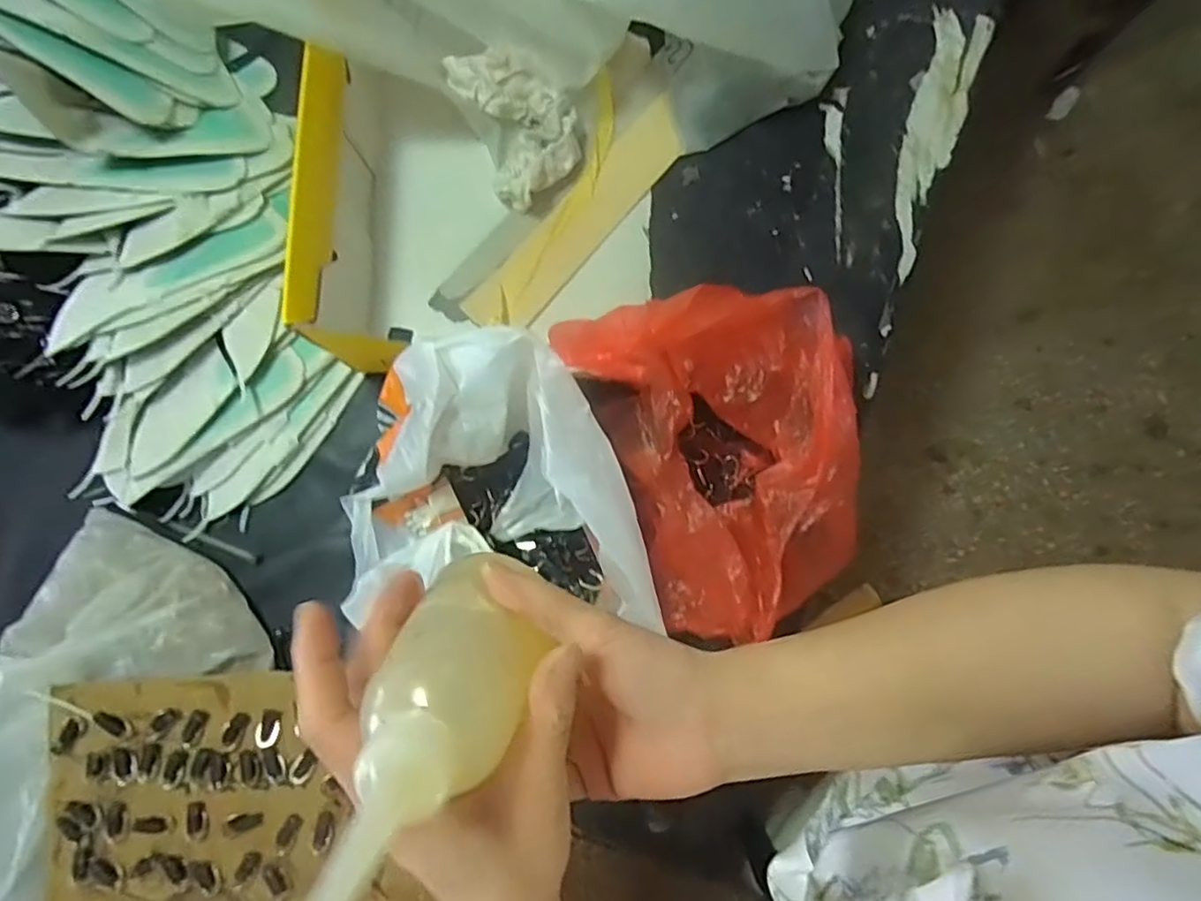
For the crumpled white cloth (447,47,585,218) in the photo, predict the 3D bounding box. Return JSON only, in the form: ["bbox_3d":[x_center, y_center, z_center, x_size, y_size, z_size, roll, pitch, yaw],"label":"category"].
[{"bbox_3d":[-0.060,-0.263,0.523,0.084,0.058,0.117,-23,80,-3],"label":"crumpled white cloth"}]

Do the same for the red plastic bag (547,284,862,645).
[{"bbox_3d":[0.090,0.002,0.439,0.156,0.140,0.211,-22,80,-3],"label":"red plastic bag"}]

